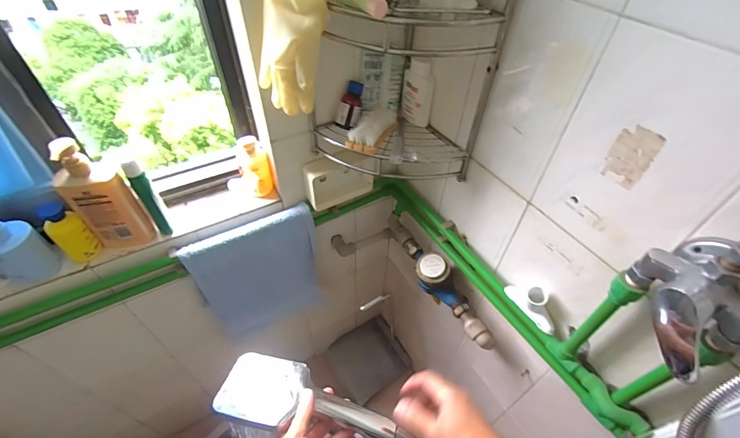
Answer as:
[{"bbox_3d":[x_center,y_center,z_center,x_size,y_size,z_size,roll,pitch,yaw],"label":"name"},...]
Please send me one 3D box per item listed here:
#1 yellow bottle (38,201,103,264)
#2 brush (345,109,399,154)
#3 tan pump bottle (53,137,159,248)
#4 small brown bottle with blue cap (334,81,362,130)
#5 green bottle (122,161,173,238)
[{"bbox_3d":[-0.557,0.027,0.658,0.038,0.126,0.053,26,52,21],"label":"yellow bottle"},{"bbox_3d":[0.008,-0.184,0.717,0.058,0.038,0.134,19,49,15],"label":"brush"},{"bbox_3d":[-0.491,-0.039,0.652,0.095,0.253,0.053,-12,49,-12],"label":"tan pump bottle"},{"bbox_3d":[-0.041,-0.235,0.737,0.042,0.037,0.094,17,93,14],"label":"small brown bottle with blue cap"},{"bbox_3d":[-0.430,-0.041,0.687,0.028,0.176,0.046,-33,56,-28],"label":"green bottle"}]

